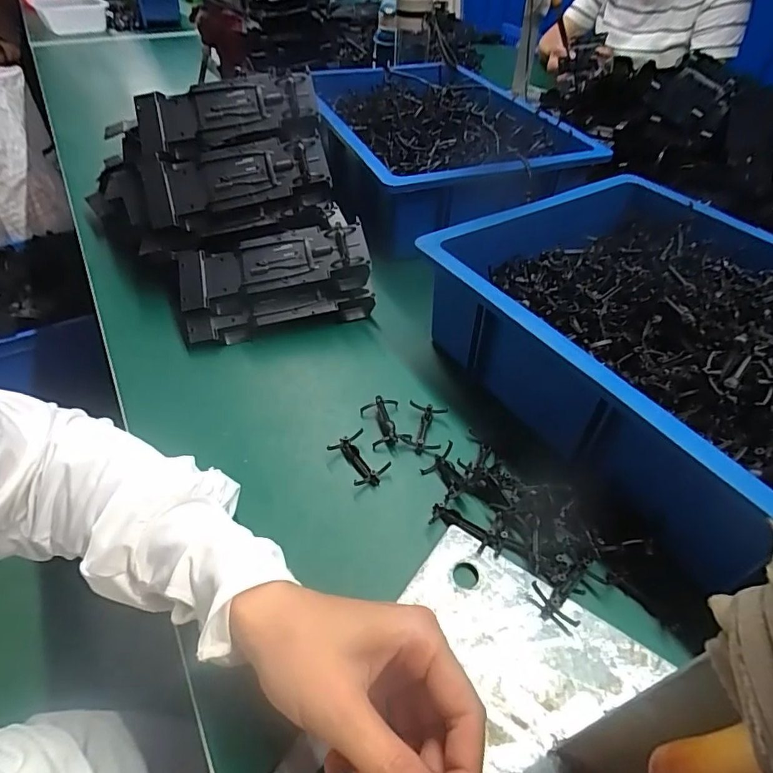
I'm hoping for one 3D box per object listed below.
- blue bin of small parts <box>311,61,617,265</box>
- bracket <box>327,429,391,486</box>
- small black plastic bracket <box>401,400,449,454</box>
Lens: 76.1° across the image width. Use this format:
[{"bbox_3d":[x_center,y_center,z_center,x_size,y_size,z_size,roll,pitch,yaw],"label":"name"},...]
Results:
[{"bbox_3d":[0.054,-0.378,0.757,0.352,0.105,0.494,-10,47,-12],"label":"blue bin of small parts"},{"bbox_3d":[-0.022,0.061,0.408,0.033,0.015,0.050,-23,50,-23],"label":"bracket"},{"bbox_3d":[0.033,0.037,0.433,0.033,0.013,0.047,10,46,8],"label":"small black plastic bracket"}]

